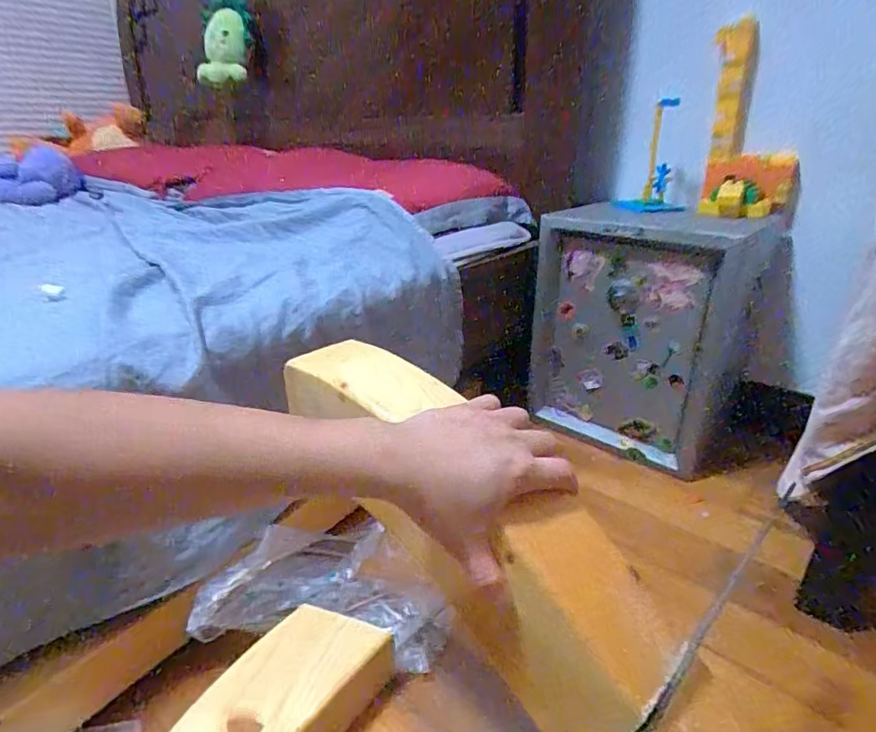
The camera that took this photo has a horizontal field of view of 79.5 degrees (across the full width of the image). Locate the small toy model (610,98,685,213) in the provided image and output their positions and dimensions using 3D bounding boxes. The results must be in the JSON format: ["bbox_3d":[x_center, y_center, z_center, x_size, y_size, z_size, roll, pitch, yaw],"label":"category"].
[{"bbox_3d":[0.386,-0.370,0.939,0.116,0.179,0.081,5,25,13],"label":"small toy model"}]

